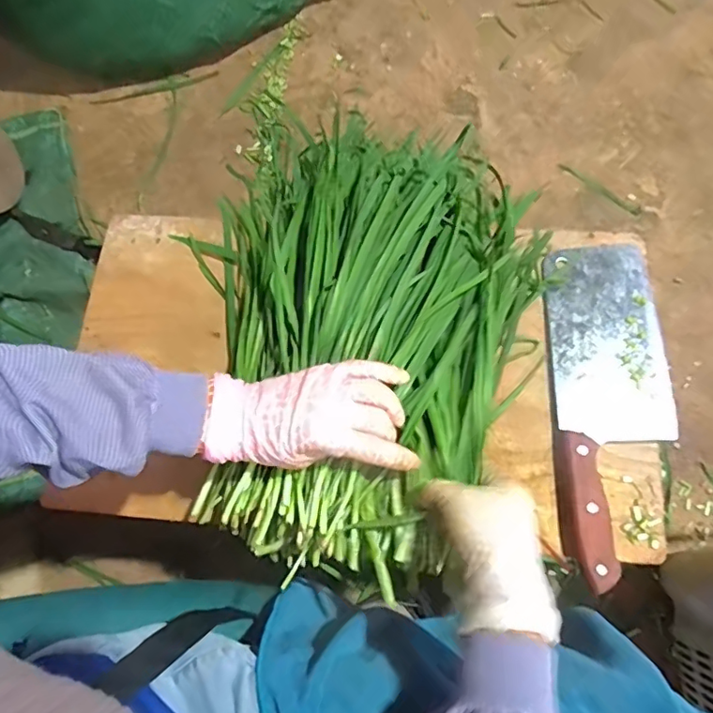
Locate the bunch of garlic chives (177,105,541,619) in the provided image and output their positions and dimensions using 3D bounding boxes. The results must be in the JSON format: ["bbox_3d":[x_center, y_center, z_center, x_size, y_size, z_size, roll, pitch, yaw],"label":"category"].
[{"bbox_3d":[-0.012,-0.030,0.479,0.319,0.090,0.387,18,74,7],"label":"bunch of garlic chives"}]

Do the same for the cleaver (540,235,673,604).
[{"bbox_3d":[0.218,0.035,0.467,0.094,0.019,0.290,1,73,4],"label":"cleaver"}]

